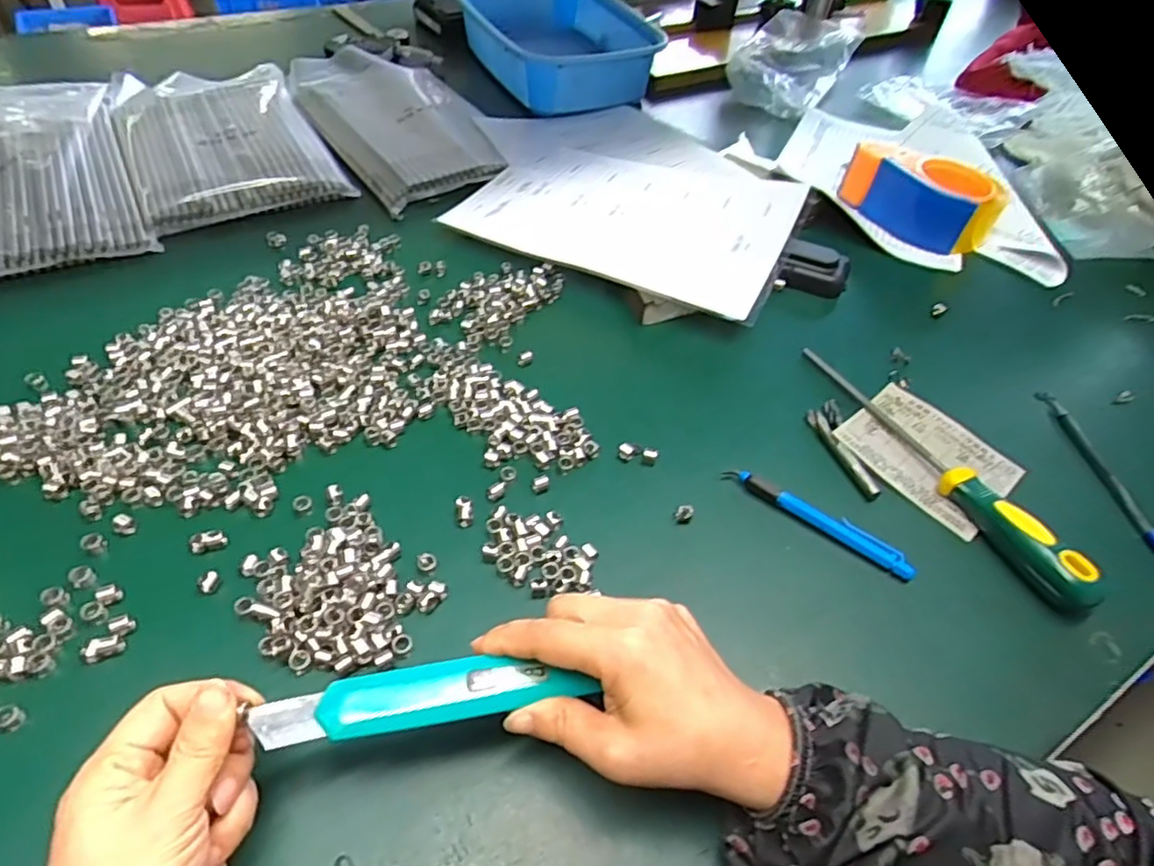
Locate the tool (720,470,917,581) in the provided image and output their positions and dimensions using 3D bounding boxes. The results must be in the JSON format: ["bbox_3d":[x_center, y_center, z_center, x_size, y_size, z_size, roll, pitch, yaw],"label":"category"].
[{"bbox_3d":[0.153,0.054,0.412,0.124,0.018,0.014,30,54,21],"label":"tool"}]

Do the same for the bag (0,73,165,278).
[{"bbox_3d":[-0.525,-0.256,0.609,0.210,0.032,0.326,-23,54,-22],"label":"bag"}]

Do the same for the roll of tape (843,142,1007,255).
[{"bbox_3d":[0.344,-0.240,0.650,0.077,0.063,0.144,-27,56,-25],"label":"roll of tape"}]

